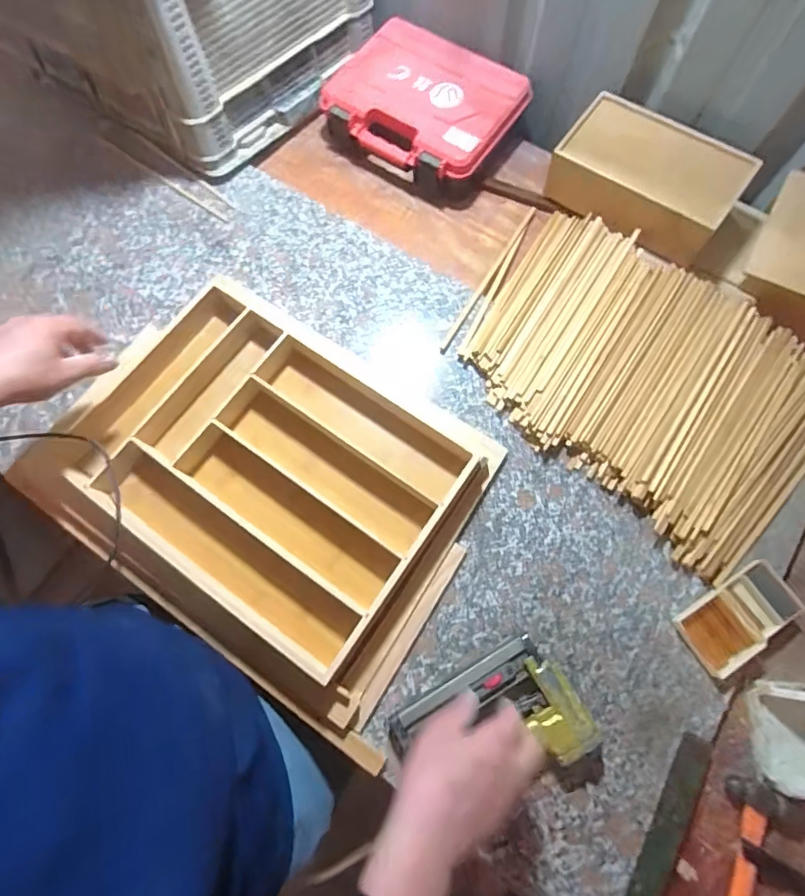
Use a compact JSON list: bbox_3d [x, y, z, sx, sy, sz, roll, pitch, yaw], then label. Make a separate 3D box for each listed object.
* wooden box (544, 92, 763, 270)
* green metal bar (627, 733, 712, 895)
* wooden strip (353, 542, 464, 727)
[{"bbox_3d":[0.352,-0.393,0.713,0.256,0.126,0.142,38,77,11],"label":"wooden box"},{"bbox_3d":[0.284,0.422,0.506,0.036,0.009,0.218,30,75,9],"label":"green metal bar"},{"bbox_3d":[0.010,0.221,0.566,0.025,0.011,0.233,32,75,10],"label":"wooden strip"}]

